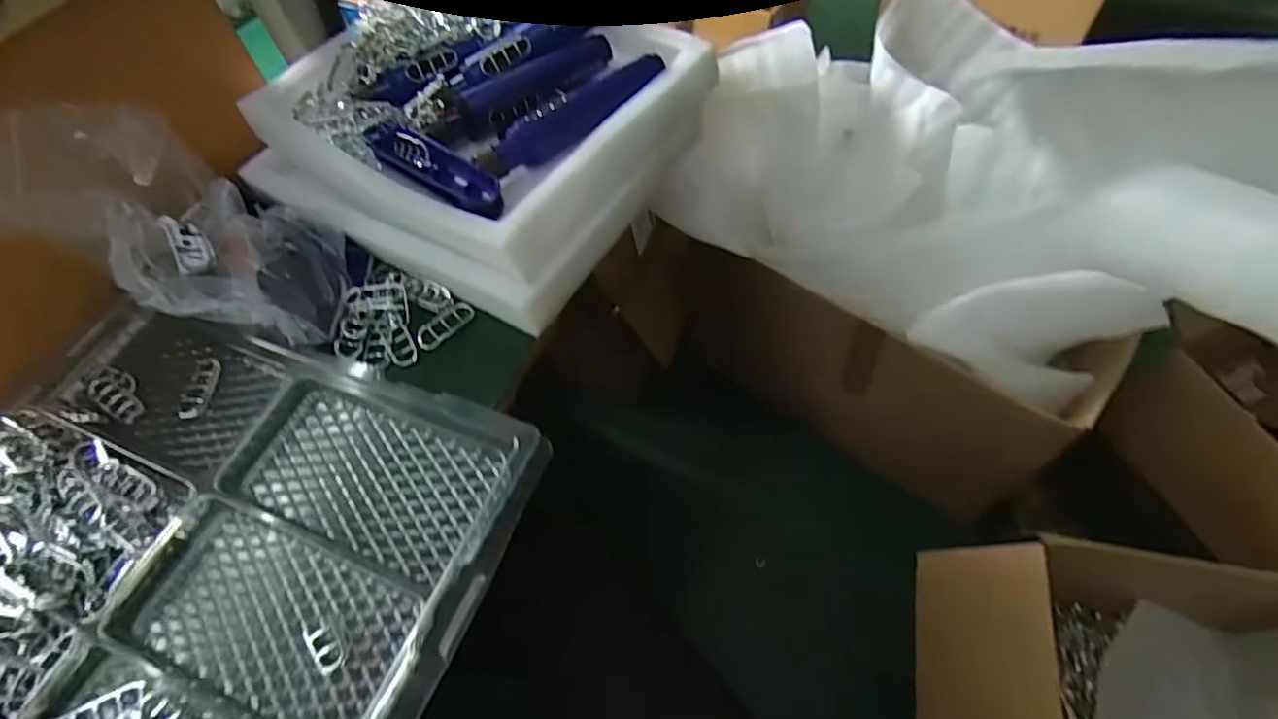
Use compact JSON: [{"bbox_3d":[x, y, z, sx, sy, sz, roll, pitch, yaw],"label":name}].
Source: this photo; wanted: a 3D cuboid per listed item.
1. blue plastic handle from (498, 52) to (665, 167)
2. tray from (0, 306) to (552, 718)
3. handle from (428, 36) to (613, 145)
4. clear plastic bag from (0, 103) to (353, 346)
[{"bbox_3d":[-0.049,-0.217,0.558,0.161,0.038,0.027,-29,60,-13],"label":"blue plastic handle"},{"bbox_3d":[-0.374,0.211,0.390,0.427,0.062,0.531,19,61,16],"label":"tray"},{"bbox_3d":[-0.109,-0.250,0.599,0.180,0.042,0.030,-28,60,-12],"label":"handle"},{"bbox_3d":[-0.344,-0.104,0.499,0.190,0.155,0.150,17,61,15],"label":"clear plastic bag"}]

